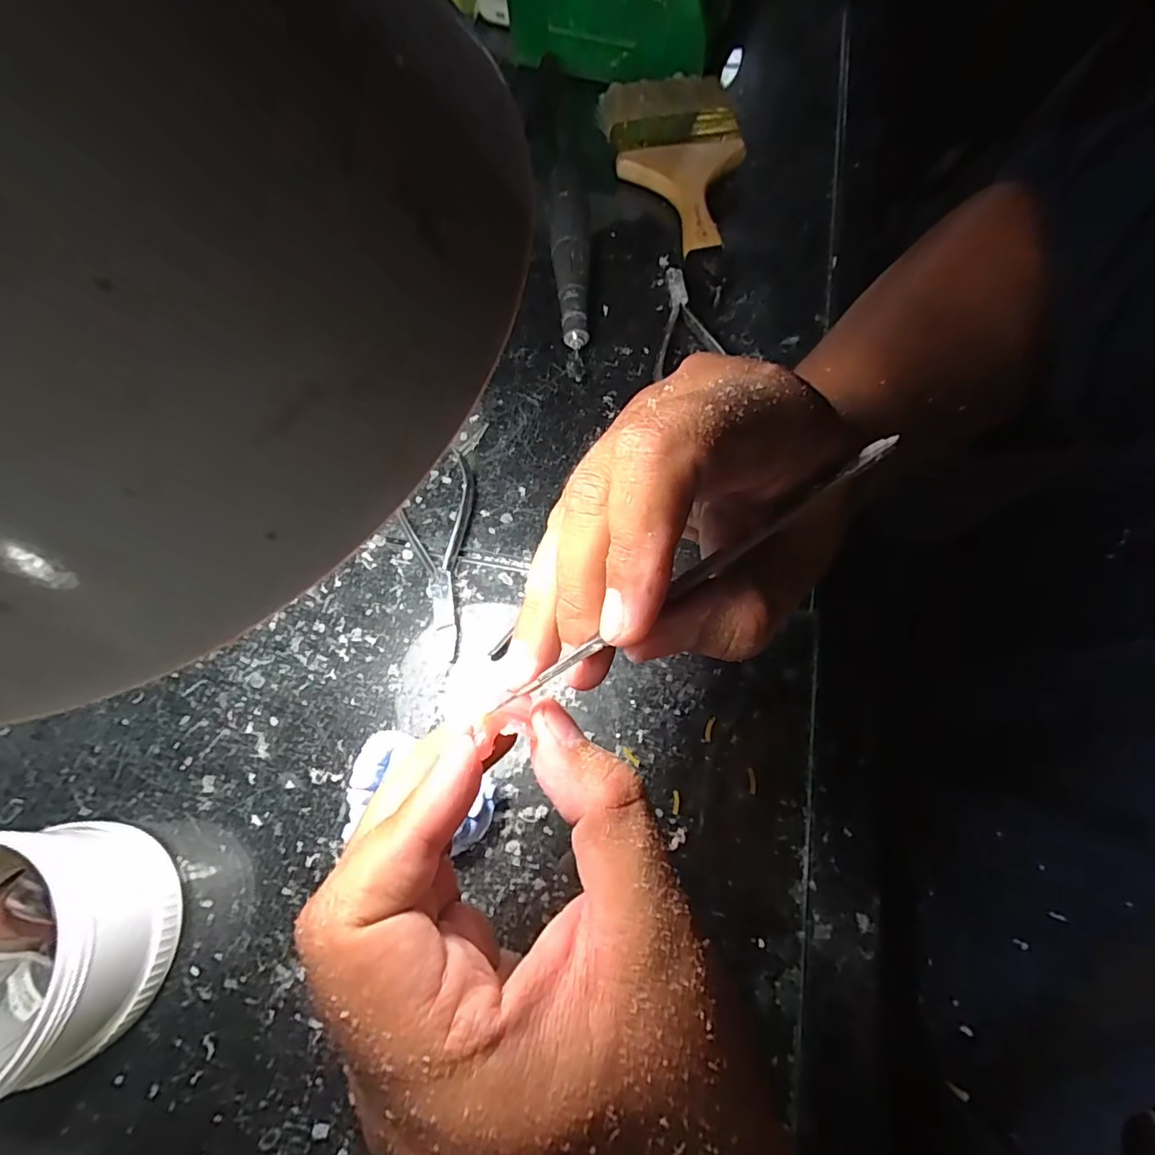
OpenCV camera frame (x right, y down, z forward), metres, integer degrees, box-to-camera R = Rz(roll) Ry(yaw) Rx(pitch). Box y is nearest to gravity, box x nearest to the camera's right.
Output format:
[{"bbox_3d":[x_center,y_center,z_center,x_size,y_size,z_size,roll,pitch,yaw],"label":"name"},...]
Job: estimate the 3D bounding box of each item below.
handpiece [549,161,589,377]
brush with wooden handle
[{"bbox_3d":[-0.005,-0.217,0.380,0.026,0.030,0.181,0,69,-1],"label":"handpiece"},{"bbox_3d":[0.072,-0.310,0.412,0.101,0.022,0.177,0,69,-1],"label":"brush with wooden handle"}]

